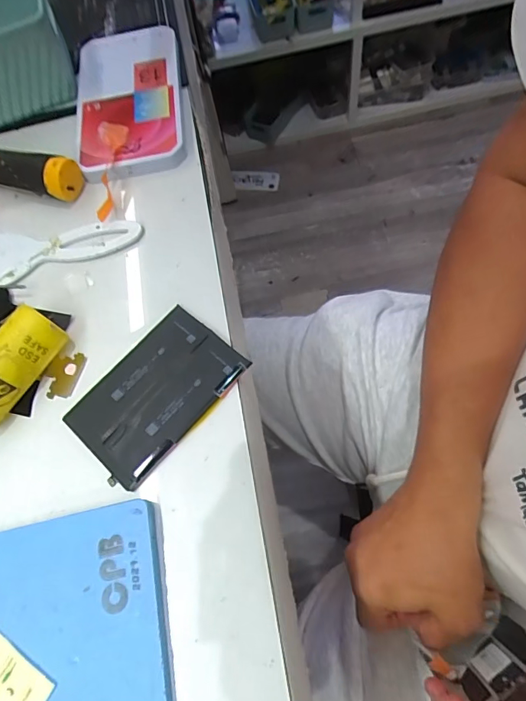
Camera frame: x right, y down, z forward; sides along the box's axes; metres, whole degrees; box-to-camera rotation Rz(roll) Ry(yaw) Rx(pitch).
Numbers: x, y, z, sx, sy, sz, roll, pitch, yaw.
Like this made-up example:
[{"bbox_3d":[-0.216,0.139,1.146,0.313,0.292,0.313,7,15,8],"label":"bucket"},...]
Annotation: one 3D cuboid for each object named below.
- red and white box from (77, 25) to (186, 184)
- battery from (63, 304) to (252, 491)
[{"bbox_3d":[-0.117,-0.228,0.391,0.090,0.019,0.179,-8,64,0],"label":"red and white box"},{"bbox_3d":[-0.068,0.026,0.281,0.069,0.011,0.103,39,72,19],"label":"battery"}]

